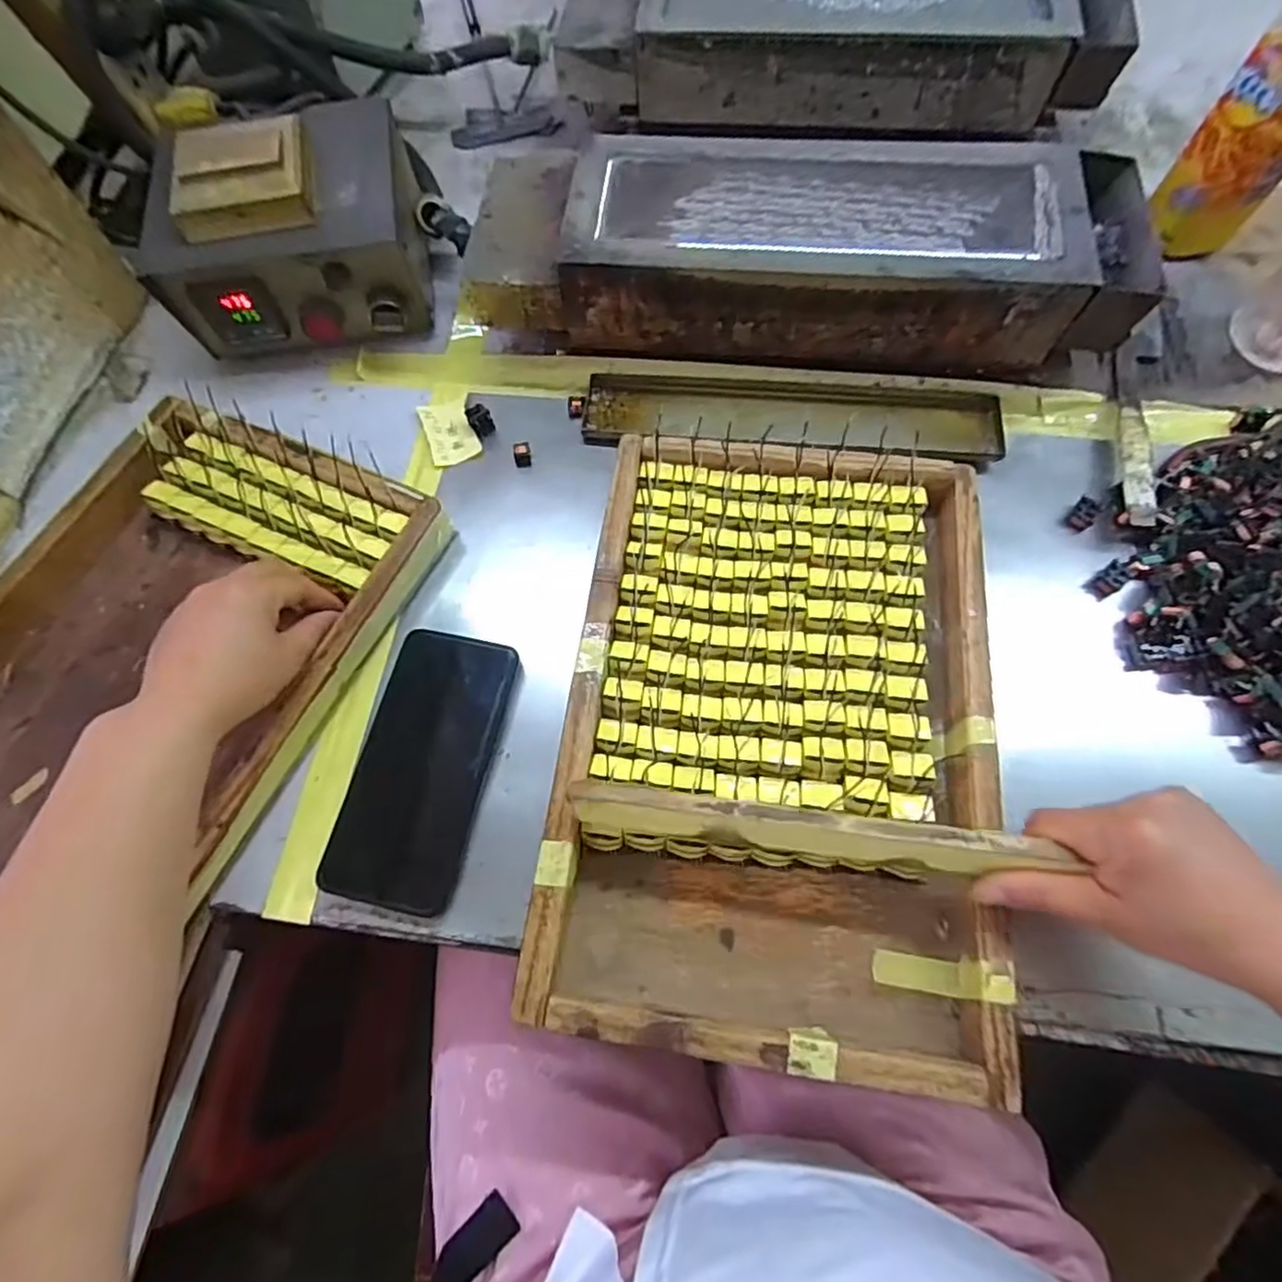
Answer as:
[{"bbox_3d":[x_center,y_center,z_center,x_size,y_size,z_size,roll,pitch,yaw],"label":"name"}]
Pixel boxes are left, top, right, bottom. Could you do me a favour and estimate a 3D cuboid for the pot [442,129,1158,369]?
[{"bbox_3d":[0.110,-0.279,0.464,0.455,0.097,0.148,6,72,4],"label":"pot"}]

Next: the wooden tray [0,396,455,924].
[{"bbox_3d":[-0.309,0.017,0.399,0.238,0.043,0.341,22,74,9],"label":"wooden tray"}]

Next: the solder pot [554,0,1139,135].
[{"bbox_3d":[0.162,-0.515,0.555,0.454,0.106,0.150,5,72,4],"label":"solder pot"}]

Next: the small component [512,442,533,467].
[{"bbox_3d":[-0.088,-0.139,0.471,0.013,0.011,0.015,-11,72,-1],"label":"small component"}]

